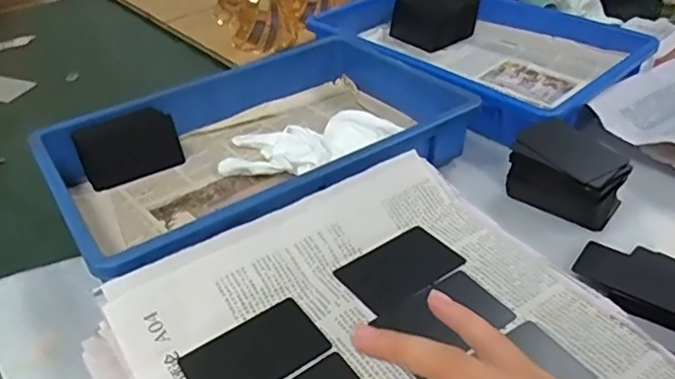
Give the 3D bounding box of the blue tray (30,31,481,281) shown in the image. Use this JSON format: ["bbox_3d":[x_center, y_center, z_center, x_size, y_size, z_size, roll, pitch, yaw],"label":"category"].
[{"bbox_3d":[-0.074,-0.040,0.564,0.380,0.074,0.253,-29,46,-31],"label":"blue tray"}]

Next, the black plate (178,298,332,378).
[{"bbox_3d":[-0.052,0.104,0.364,0.084,0.005,0.053,-23,43,-27],"label":"black plate"}]

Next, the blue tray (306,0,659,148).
[{"bbox_3d":[0.164,-0.176,0.730,0.258,0.064,0.365,-30,47,-34],"label":"blue tray"}]

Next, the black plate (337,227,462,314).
[{"bbox_3d":[0.046,0.058,0.425,0.085,0.004,0.054,-24,42,-30],"label":"black plate"}]

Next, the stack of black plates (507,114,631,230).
[{"bbox_3d":[0.210,-0.015,0.519,0.070,0.061,0.089,-26,45,-28],"label":"stack of black plates"}]

